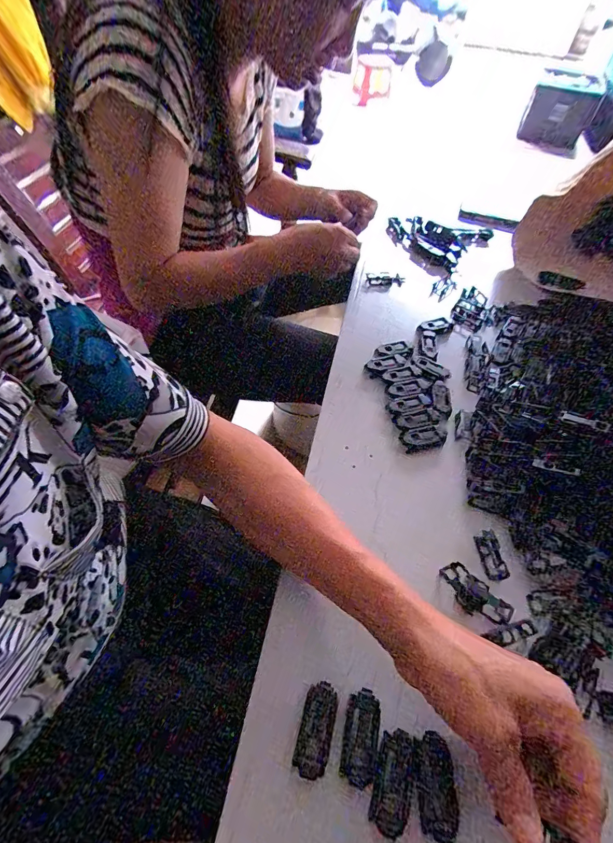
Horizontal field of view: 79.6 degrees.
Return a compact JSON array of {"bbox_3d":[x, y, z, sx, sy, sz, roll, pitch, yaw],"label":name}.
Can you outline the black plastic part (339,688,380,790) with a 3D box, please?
[{"bbox_3d":[0.037,0.214,0.250,0.022,0.007,0.050,12,54,5],"label":"black plastic part"}]

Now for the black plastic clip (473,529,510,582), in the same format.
[{"bbox_3d":[0.165,0.120,0.330,0.017,0.009,0.043,-2,54,-6],"label":"black plastic clip"}]

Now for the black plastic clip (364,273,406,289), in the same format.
[{"bbox_3d":[0.125,-0.223,0.580,0.062,0.009,0.026,-5,54,-8],"label":"black plastic clip"}]

